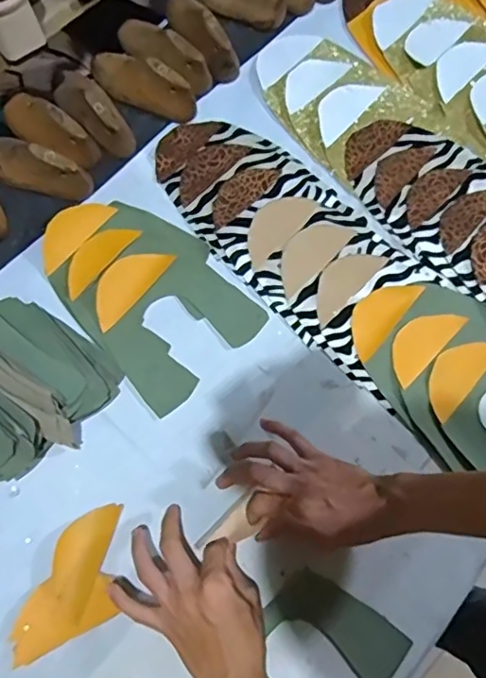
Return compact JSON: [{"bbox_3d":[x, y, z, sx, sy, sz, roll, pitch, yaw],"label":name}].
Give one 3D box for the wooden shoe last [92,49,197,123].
[{"bbox_3d":[-0.118,-0.297,0.660,0.132,0.055,0.039,25,75,5],"label":"wooden shoe last"}]

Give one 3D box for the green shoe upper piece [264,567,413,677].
[{"bbox_3d":[0.062,0.295,0.519,0.118,0.007,0.149,44,77,10],"label":"green shoe upper piece"}]

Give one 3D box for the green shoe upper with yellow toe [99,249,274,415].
[{"bbox_3d":[-0.077,-0.026,0.604,0.150,0.019,0.150,-43,80,-12],"label":"green shoe upper with yellow toe"}]

